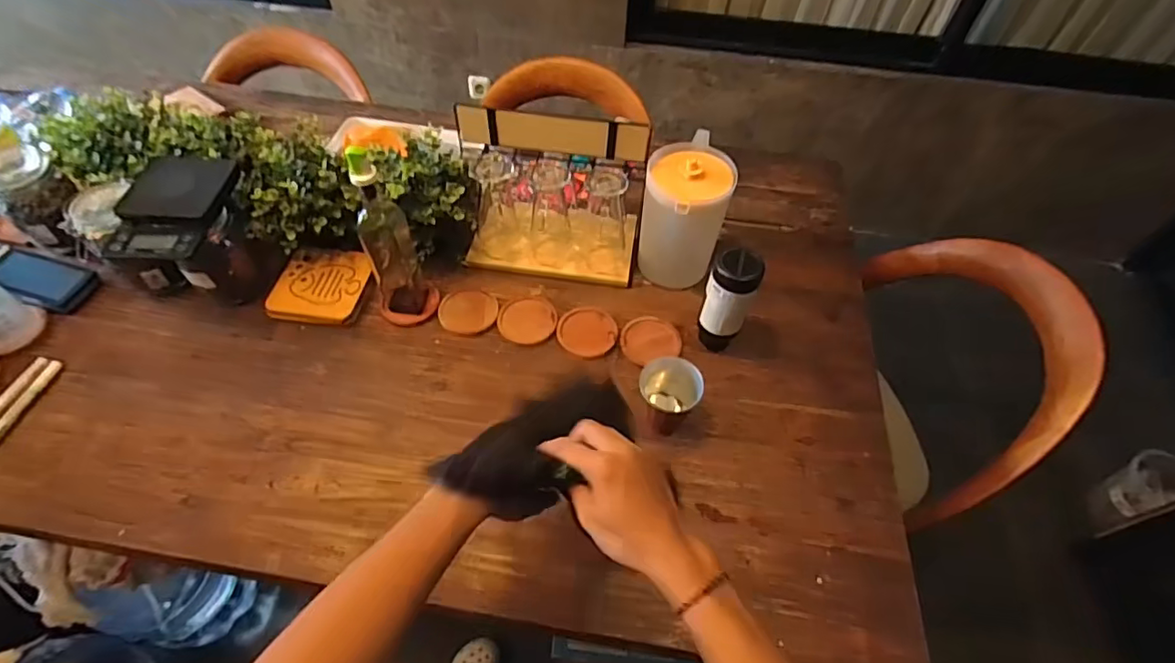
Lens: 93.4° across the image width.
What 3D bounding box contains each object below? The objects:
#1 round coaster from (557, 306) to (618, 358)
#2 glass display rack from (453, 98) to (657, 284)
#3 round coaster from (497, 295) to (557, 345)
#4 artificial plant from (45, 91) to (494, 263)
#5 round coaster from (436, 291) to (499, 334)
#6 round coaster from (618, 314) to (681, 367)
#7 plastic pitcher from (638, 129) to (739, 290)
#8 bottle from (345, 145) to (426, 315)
[{"bbox_3d":[0.001,0.000,0.914,0.096,0.011,0.104,1,54,-2],"label":"round coaster"},{"bbox_3d":[-0.056,-0.223,0.926,0.292,0.246,0.127,7,54,2],"label":"glass display rack"},{"bbox_3d":[-0.100,-0.021,0.931,0.095,0.009,0.097,1,54,-2],"label":"round coaster"},{"bbox_3d":[-0.535,-0.253,0.936,0.692,0.176,0.215,9,54,4],"label":"artificial plant"},{"bbox_3d":[-0.201,-0.035,0.935,0.096,0.008,0.082,7,54,2],"label":"round coaster"},{"bbox_3d":[0.101,0.010,0.911,0.093,0.008,0.089,1,54,-2],"label":"round coaster"},{"bbox_3d":[0.158,-0.194,0.932,0.130,0.220,0.162,11,55,5],"label":"plastic pitcher"},{"bbox_3d":[-0.300,-0.140,0.823,0.068,0.295,0.052,-18,57,-15],"label":"bottle"}]

